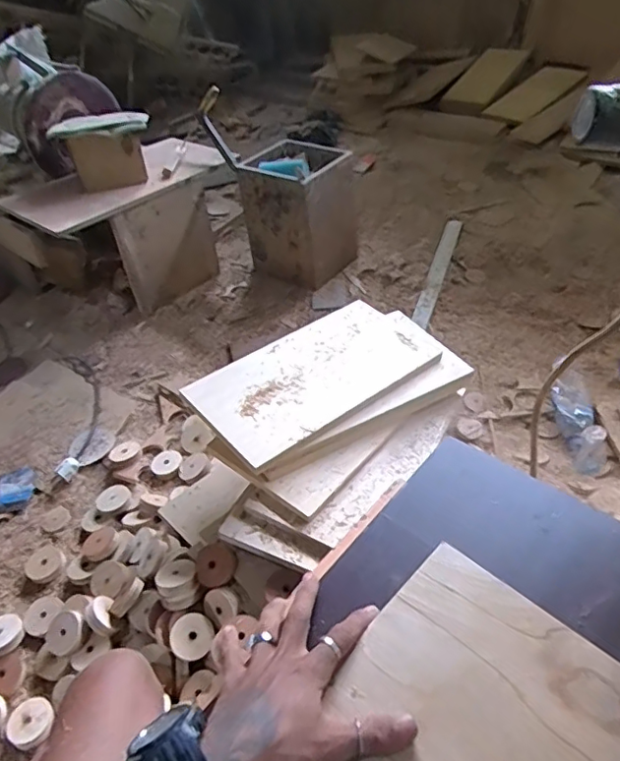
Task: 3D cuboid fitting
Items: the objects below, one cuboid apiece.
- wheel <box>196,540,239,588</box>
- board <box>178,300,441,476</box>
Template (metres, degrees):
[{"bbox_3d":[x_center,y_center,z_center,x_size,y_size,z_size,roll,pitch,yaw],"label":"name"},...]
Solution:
[{"bbox_3d":[-0.143,0.276,0.849,0.063,0.017,0.066,-4,43,4],"label":"wheel"},{"bbox_3d":[0.016,-0.017,0.971,0.423,0.016,0.223,-29,50,-32],"label":"board"}]

